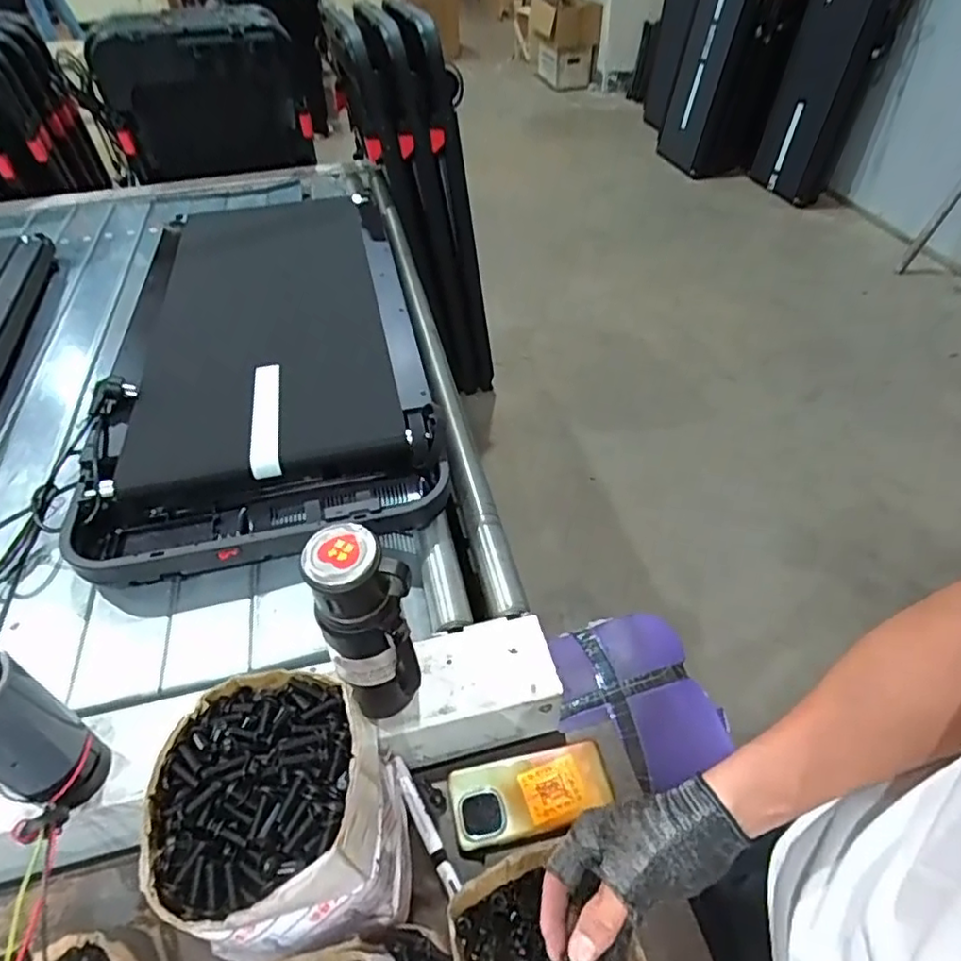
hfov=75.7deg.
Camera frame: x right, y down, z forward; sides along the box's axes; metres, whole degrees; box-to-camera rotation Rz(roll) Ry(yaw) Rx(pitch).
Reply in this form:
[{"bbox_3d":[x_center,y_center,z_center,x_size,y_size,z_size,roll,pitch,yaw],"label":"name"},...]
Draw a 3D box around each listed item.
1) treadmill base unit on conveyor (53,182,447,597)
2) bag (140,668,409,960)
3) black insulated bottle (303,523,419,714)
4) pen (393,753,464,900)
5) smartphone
[{"bbox_3d":[-0.365,-0.257,1.082,0.486,0.102,0.969,-10,46,-7],"label":"treadmill base unit on conveyor"},{"bbox_3d":[-0.149,0.261,0.486,0.157,0.173,0.166,-23,49,-19],"label":"bag"},{"bbox_3d":[-0.101,0.139,0.570,0.079,0.223,0.067,-18,47,-15],"label":"black insulated bottle"},{"bbox_3d":[-0.057,0.343,0.621,0.016,0.010,0.137,-23,49,-19],"label":"pen"},{"bbox_3d":[0.052,0.324,0.645,0.163,0.012,0.079,-10,46,-8],"label":"smartphone"}]

